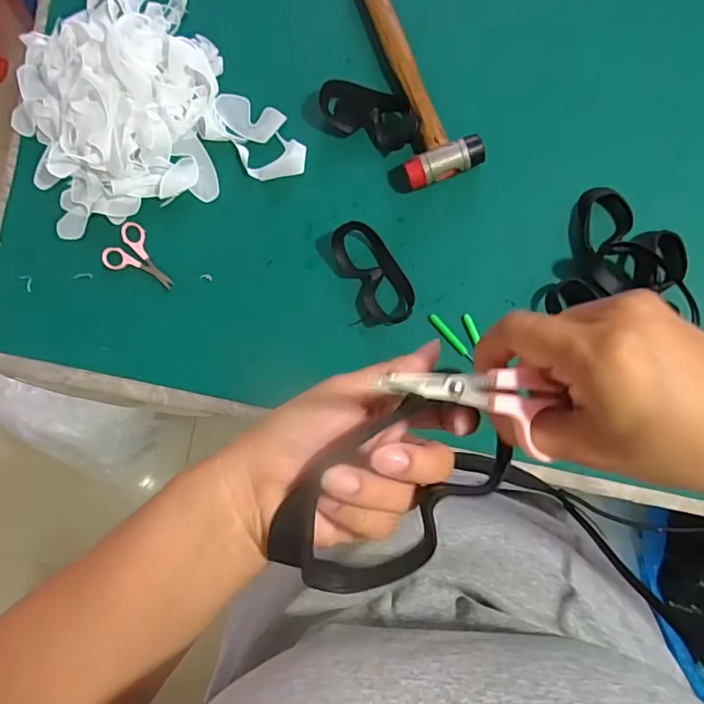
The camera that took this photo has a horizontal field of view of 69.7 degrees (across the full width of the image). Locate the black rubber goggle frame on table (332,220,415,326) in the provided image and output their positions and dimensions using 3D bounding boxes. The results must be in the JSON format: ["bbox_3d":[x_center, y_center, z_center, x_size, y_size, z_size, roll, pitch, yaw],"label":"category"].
[{"bbox_3d":[0.025,-0.096,0.625,0.068,0.029,0.133,-25,84,6],"label":"black rubber goggle frame on table"}]

